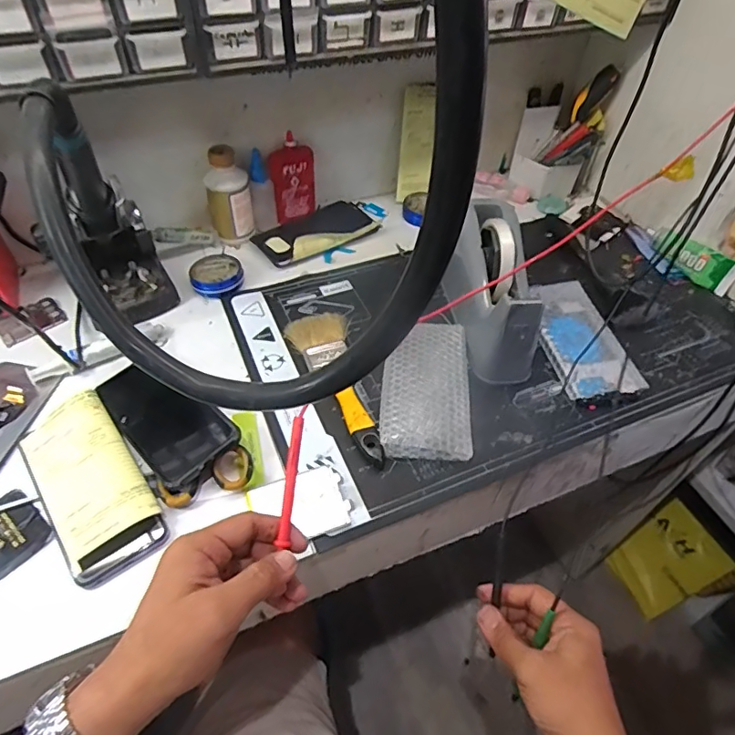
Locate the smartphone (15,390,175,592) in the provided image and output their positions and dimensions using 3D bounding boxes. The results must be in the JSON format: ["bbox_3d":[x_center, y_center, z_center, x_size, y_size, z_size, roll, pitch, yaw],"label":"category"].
[{"bbox_3d":[-0.240,0.096,0.442,0.081,0.023,0.163,-35,60,-23],"label":"smartphone"}]

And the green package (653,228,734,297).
[{"bbox_3d":[0.422,-0.140,0.664,0.107,0.045,0.025,41,39,25],"label":"green package"}]

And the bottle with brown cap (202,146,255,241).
[{"bbox_3d":[-0.174,-0.217,0.644,0.040,0.105,0.047,23,53,16],"label":"bottle with brown cap"}]

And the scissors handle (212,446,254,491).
[{"bbox_3d":[-0.120,0.091,0.462,0.036,0.020,0.035,-9,51,-10],"label":"scissors handle"}]

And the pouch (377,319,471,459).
[{"bbox_3d":[0.059,0.017,0.528,0.085,0.020,0.165,5,50,2],"label":"pouch"}]

